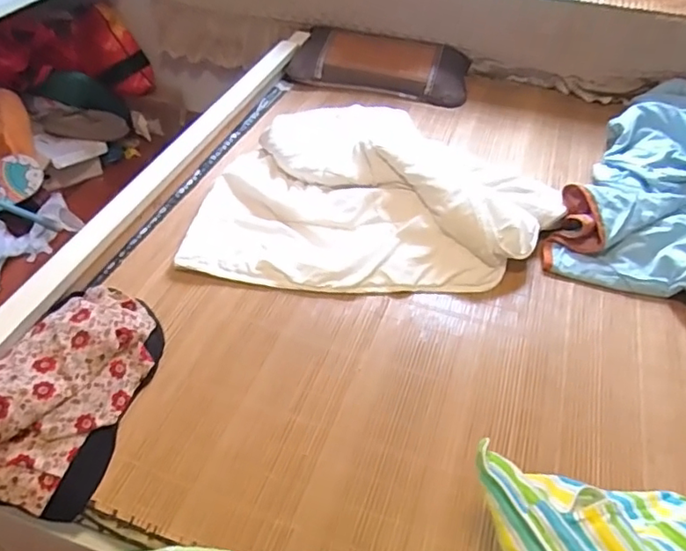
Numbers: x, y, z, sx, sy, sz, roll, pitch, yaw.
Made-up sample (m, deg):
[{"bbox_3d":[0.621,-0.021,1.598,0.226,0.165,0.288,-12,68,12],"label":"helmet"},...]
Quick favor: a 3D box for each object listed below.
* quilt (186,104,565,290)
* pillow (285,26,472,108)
[{"bbox_3d":[0.080,-0.197,1.178,0.716,0.100,0.579,6,44,4],"label":"quilt"},{"bbox_3d":[0.111,-0.606,1.614,0.496,0.105,0.225,13,45,11],"label":"pillow"}]

